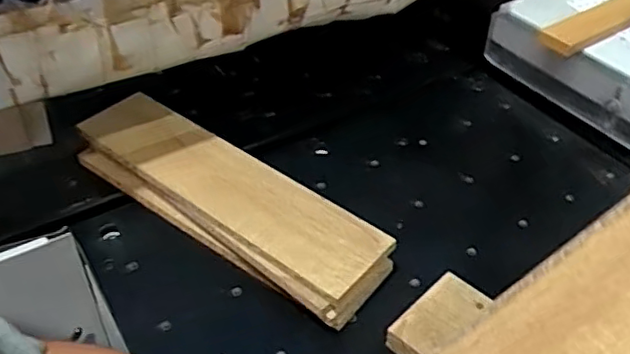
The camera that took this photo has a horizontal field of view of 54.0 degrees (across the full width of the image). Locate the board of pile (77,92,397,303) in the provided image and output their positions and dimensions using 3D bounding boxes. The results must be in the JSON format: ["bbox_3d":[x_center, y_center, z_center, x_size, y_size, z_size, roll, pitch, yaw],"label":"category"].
[{"bbox_3d":[-0.097,0.008,0.657,0.373,0.025,0.098,28,48,27],"label":"board of pile"}]

